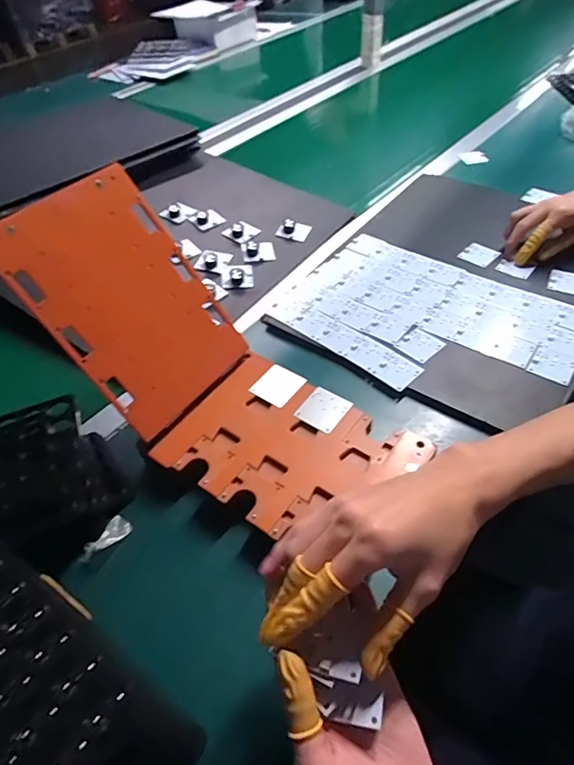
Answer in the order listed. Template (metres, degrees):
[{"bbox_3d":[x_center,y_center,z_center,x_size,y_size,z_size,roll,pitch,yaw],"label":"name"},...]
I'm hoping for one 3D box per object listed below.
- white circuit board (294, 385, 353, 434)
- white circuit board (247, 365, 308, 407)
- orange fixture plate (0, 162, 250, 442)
[{"bbox_3d":[0.039,0.029,0.506,0.046,0.004,0.047,28,61,29],"label":"white circuit board"},{"bbox_3d":[-0.010,0.003,0.538,0.048,0.004,0.047,29,62,27],"label":"white circuit board"},{"bbox_3d":[-0.157,-0.083,0.484,0.160,0.234,0.008,-47,22,-29],"label":"orange fixture plate"}]

